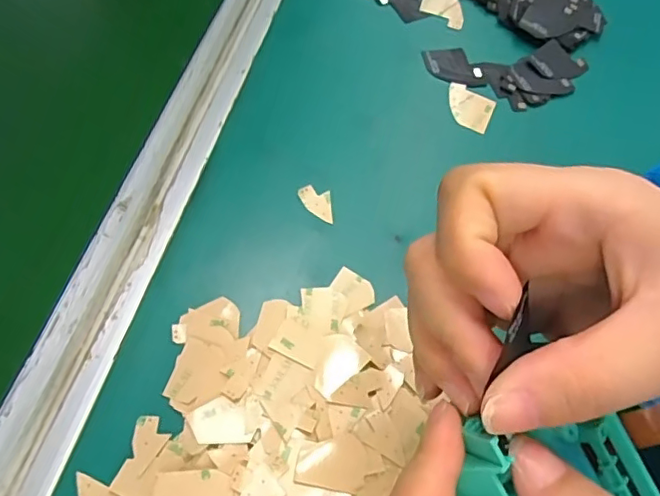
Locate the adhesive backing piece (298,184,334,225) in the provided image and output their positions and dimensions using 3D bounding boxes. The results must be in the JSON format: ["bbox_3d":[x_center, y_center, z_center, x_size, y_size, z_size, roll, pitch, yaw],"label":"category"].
[{"bbox_3d":[-0.006,-0.026,0.316,0.026,0.004,0.016,36,69,14],"label":"adhesive backing piece"}]

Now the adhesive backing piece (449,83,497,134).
[{"bbox_3d":[0.089,-0.091,0.359,0.031,0.004,0.031,23,63,8],"label":"adhesive backing piece"}]

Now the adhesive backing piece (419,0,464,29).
[{"bbox_3d":[0.081,-0.172,0.400,0.032,0.004,0.037,14,67,12],"label":"adhesive backing piece"}]

